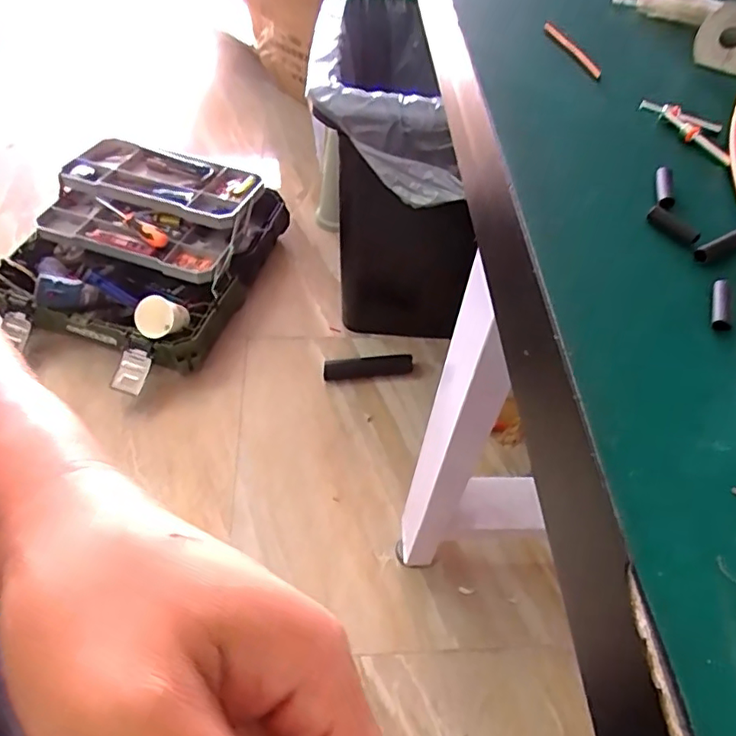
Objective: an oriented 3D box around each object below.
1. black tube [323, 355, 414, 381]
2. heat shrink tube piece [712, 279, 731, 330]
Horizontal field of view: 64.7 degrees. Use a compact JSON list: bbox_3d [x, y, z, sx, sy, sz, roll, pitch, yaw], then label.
[{"bbox_3d":[0.002,0.000,1.139,0.173,0.022,0.039,-5,54,-8],"label":"black tube"},{"bbox_3d":[0.097,-0.017,0.159,0.005,0.004,0.019,15,54,7],"label":"heat shrink tube piece"}]

